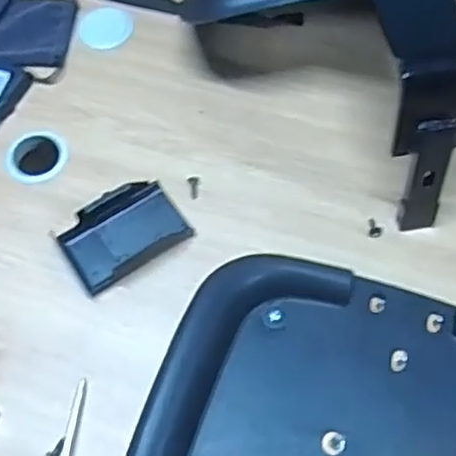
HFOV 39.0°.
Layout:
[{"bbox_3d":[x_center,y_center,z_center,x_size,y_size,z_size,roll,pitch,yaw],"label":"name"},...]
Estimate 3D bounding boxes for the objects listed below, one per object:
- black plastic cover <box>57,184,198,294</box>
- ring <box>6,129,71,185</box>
[{"bbox_3d":[-0.109,0.003,0.674,0.125,0.028,0.081,-32,67,-15],"label":"black plastic cover"},{"bbox_3d":[-0.218,-0.082,0.732,0.068,0.006,0.071,0,63,0],"label":"ring"}]

